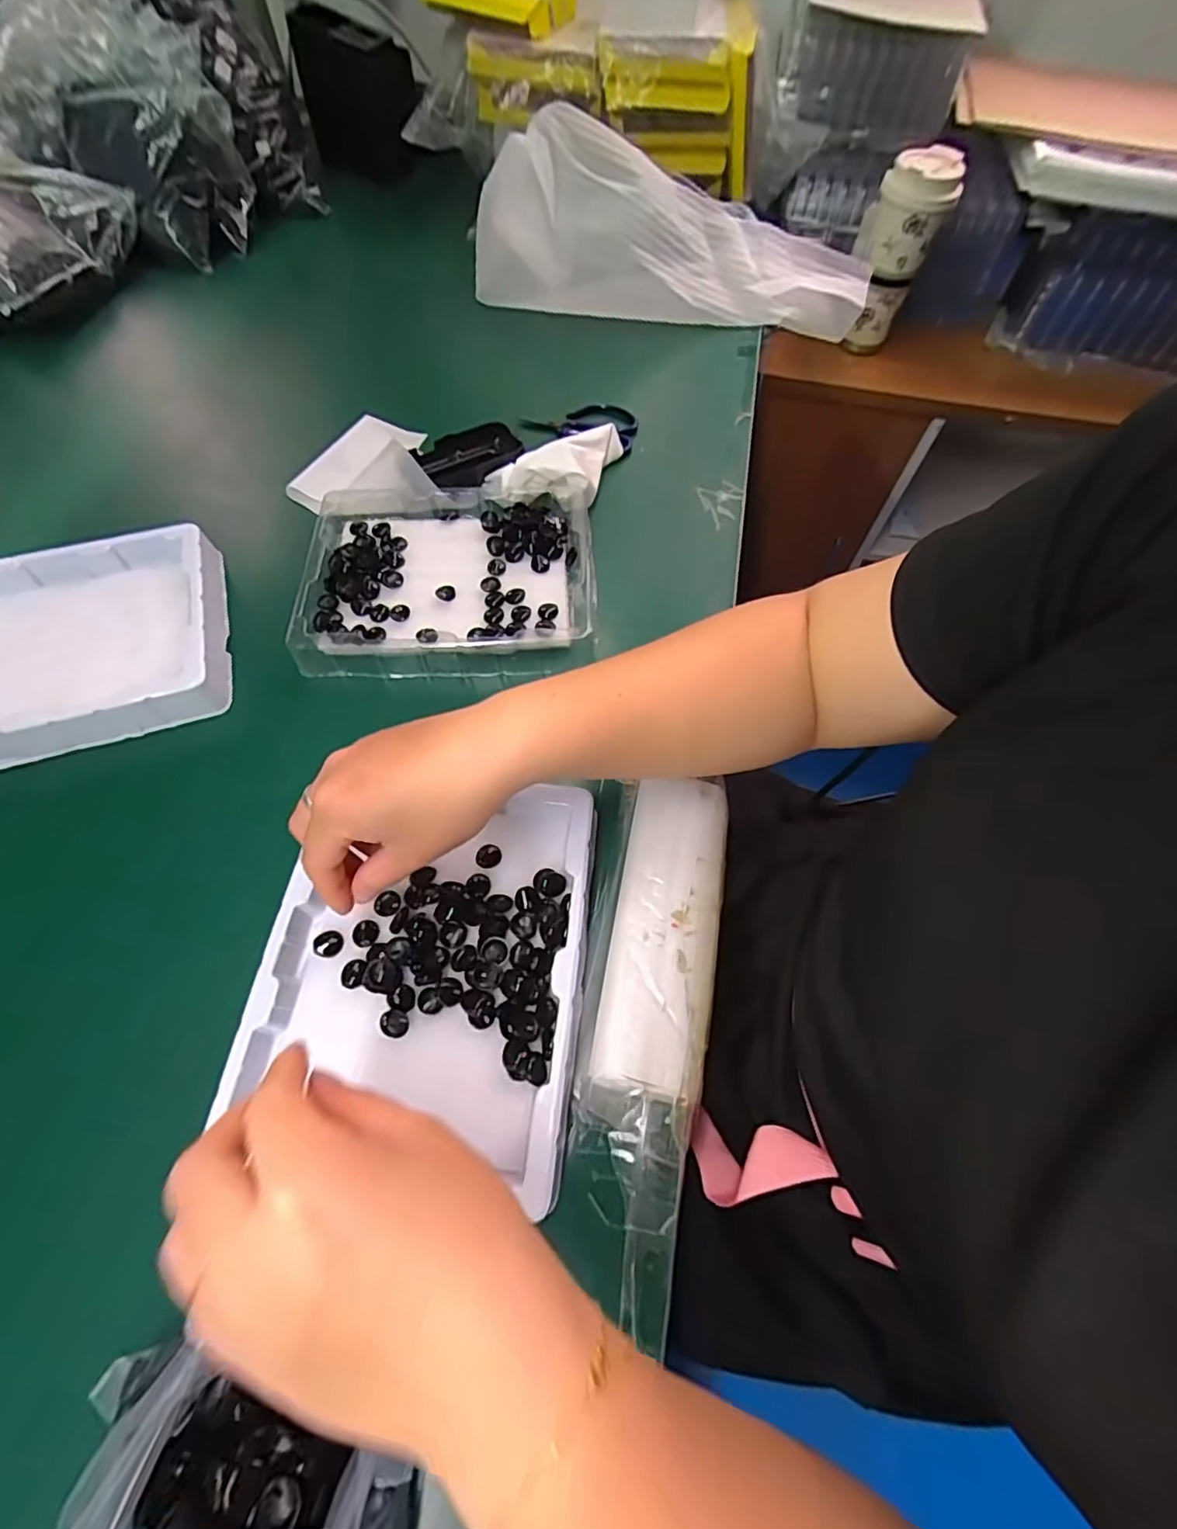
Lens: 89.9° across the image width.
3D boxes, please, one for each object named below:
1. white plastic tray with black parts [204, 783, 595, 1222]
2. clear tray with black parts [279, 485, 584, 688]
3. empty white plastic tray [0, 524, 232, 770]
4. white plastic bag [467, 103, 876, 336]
[{"bbox_3d":[-0.089,0.106,0.333,0.169,0.028,0.198,5,62,3],"label":"white plastic tray with black parts"},{"bbox_3d":[-0.108,-0.150,0.468,0.215,0.028,0.175,-2,62,-1],"label":"clear tray with black parts"},{"bbox_3d":[-0.389,-0.087,0.432,0.223,0.034,0.174,-17,64,-9],"label":"empty white plastic tray"},{"bbox_3d":[0.092,-0.578,0.635,0.434,0.139,0.129,8,63,4],"label":"white plastic bag"}]

